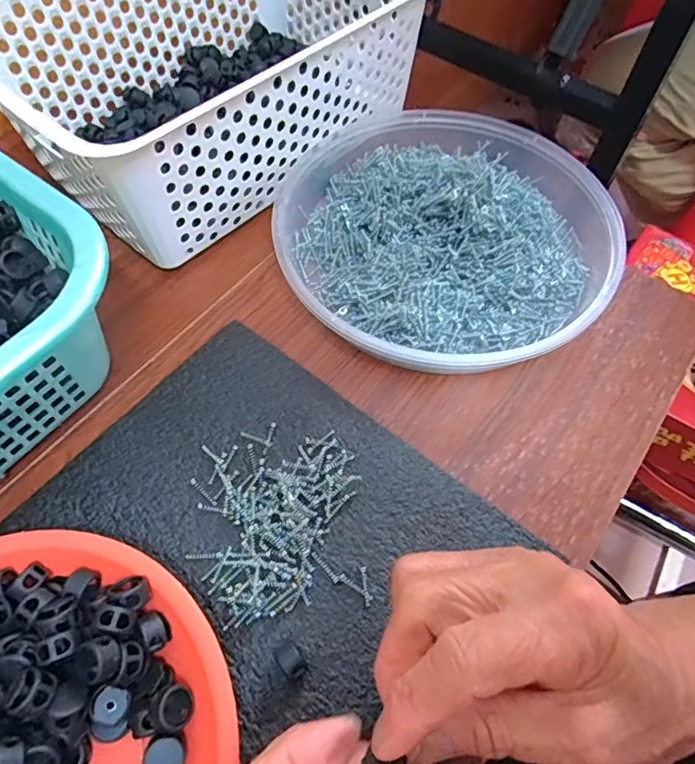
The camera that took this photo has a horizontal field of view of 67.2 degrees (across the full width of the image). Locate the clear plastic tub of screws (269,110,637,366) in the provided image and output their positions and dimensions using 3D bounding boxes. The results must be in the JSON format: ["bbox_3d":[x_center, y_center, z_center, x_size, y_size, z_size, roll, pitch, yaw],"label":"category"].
[{"bbox_3d":[0.068,-0.111,0.377,0.229,0.047,0.220,0,62,-1],"label":"clear plastic tub of screws"}]

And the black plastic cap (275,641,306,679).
[{"bbox_3d":[-0.026,0.131,0.246,0.010,0.017,0.015,-34,67,-18],"label":"black plastic cap"}]

